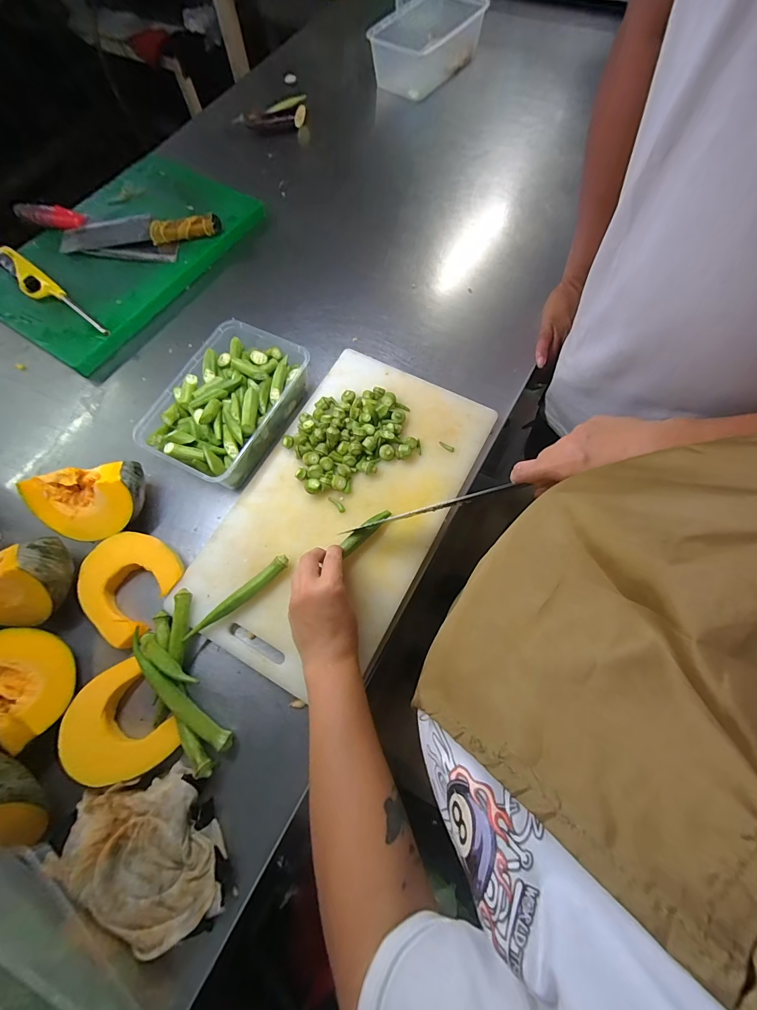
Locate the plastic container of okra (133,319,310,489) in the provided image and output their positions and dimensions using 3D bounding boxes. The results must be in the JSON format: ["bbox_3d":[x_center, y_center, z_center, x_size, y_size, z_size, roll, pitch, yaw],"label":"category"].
[{"bbox_3d":[-0.206,-0.142,0.516,0.156,0.062,0.224,26,70,13],"label":"plastic container of okra"}]

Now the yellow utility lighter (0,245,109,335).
[{"bbox_3d":[-0.532,-0.343,0.600,0.269,0.022,0.045,39,73,16],"label":"yellow utility lighter"}]

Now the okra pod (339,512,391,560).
[{"bbox_3d":[-0.015,0.032,0.463,0.074,0.017,0.015,-42,72,-17],"label":"okra pod"}]

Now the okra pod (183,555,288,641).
[{"bbox_3d":[-0.159,0.108,0.435,0.135,0.018,0.018,-40,74,-11],"label":"okra pod"}]

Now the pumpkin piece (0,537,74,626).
[{"bbox_3d":[-0.413,0.086,0.414,0.126,0.063,0.085,-12,67,-2],"label":"pumpkin piece"}]

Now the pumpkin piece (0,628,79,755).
[{"bbox_3d":[-0.385,0.184,0.392,0.060,0.110,0.093,-26,22,28],"label":"pumpkin piece"}]

